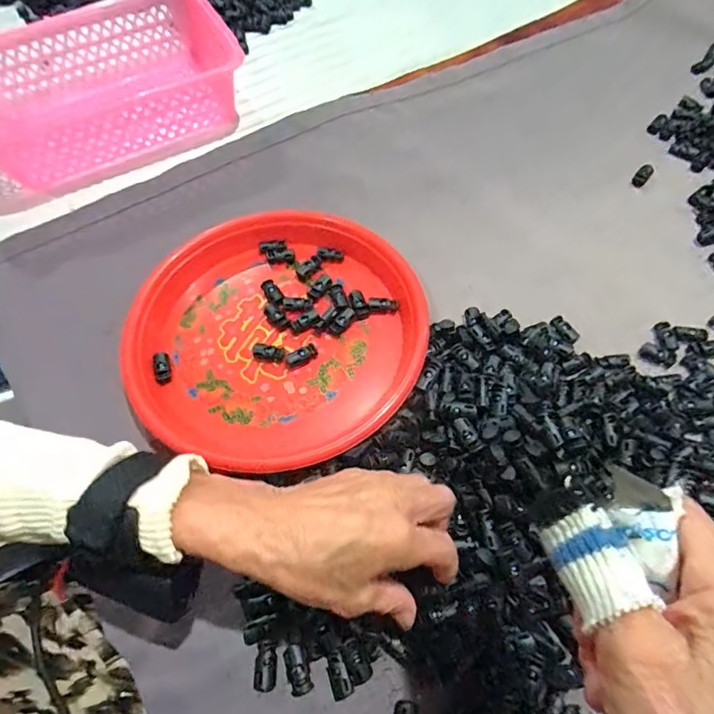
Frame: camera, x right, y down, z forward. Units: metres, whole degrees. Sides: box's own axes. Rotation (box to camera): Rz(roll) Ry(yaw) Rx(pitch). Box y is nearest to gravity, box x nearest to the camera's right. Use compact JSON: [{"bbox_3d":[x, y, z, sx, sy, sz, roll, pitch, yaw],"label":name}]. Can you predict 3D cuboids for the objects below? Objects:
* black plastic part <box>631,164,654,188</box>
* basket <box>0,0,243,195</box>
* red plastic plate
[{"bbox_3d":[0.309,-0.196,0.523,0.014,0.007,0.035,36,69,20],"label":"black plastic part"},{"bbox_3d":[-0.300,-0.324,0.580,0.318,0.080,0.228,-21,62,-8],"label":"basket"},{"bbox_3d":[-0.068,-0.027,0.426,0.243,0.033,0.249,-1,61,3],"label":"red plastic plate"}]

